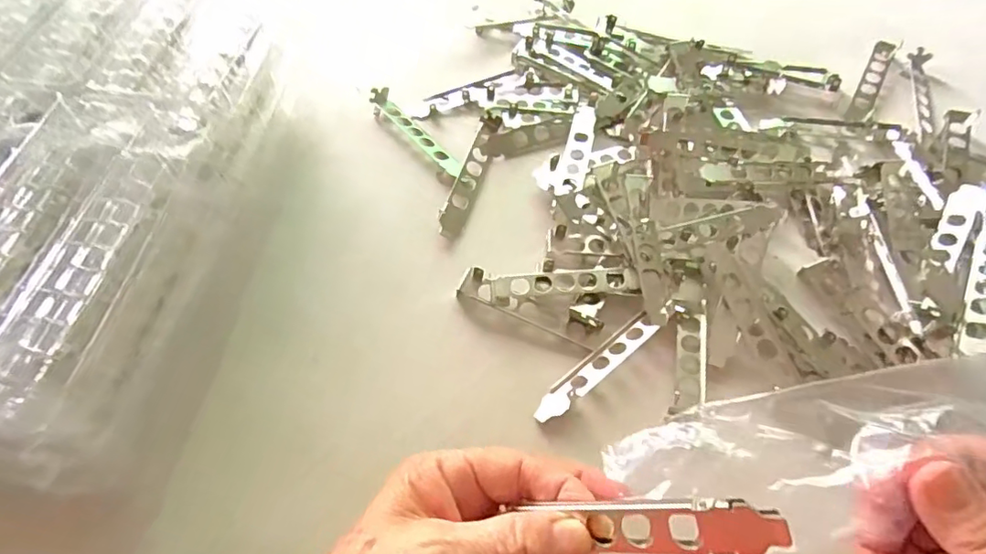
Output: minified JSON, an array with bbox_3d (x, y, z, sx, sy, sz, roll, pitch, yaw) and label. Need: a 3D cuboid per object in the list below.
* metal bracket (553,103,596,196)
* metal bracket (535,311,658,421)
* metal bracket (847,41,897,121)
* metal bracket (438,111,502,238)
[{"bbox_3d":[0.069,-0.102,0.448,0.022,0.011,0.103,13,61,8],"label":"metal bracket"},{"bbox_3d":[0.065,0.057,0.358,0.097,0.006,0.020,-38,48,-14],"label":"metal bracket"},{"bbox_3d":[0.339,-0.177,0.501,0.017,0.005,0.113,28,64,15],"label":"metal bracket"},{"bbox_3d":[-0.017,-0.084,0.446,0.021,0.009,0.122,14,61,9],"label":"metal bracket"}]

